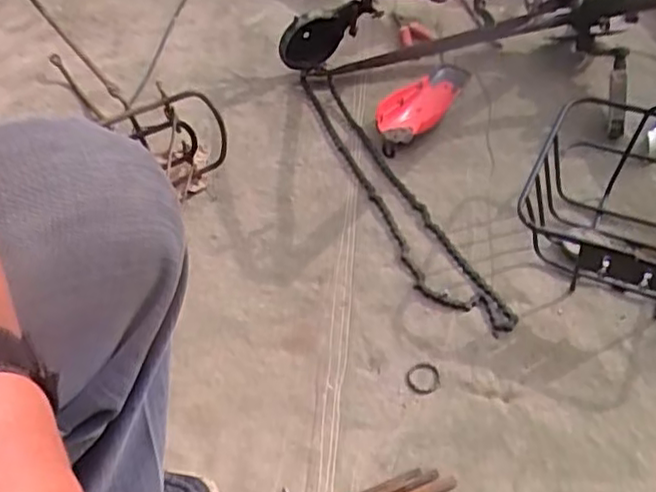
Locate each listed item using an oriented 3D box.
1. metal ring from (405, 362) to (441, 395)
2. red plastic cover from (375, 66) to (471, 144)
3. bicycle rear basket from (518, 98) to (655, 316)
[{"bbox_3d":[0.107,0.147,0.752,0.039,0.007,0.041,-3,51,3],"label":"metal ring"},{"bbox_3d":[0.149,-0.220,1.019,0.083,0.051,0.174,34,61,28],"label":"red plastic cover"},{"bbox_3d":[0.367,-0.035,0.780,0.258,0.132,0.225,19,56,21],"label":"bicycle rear basket"}]

